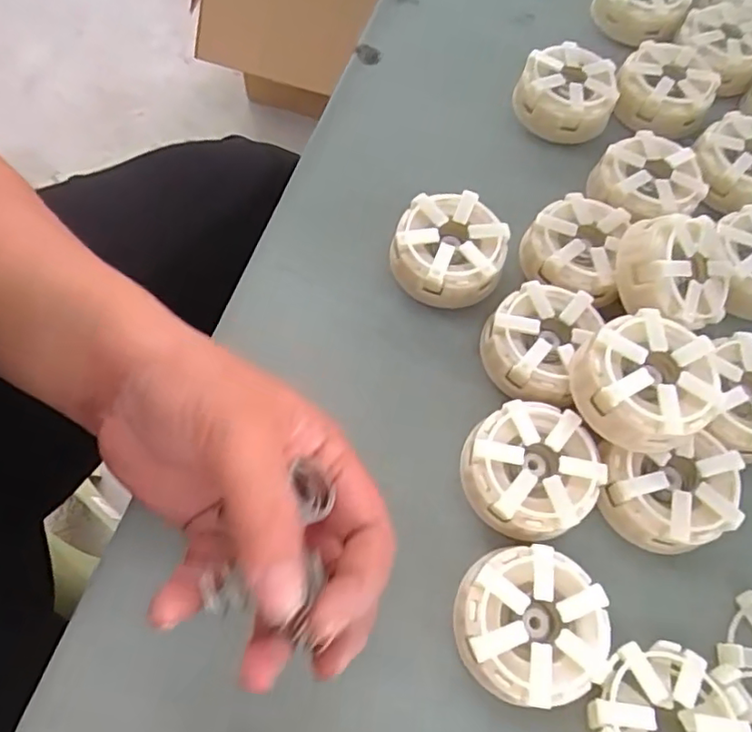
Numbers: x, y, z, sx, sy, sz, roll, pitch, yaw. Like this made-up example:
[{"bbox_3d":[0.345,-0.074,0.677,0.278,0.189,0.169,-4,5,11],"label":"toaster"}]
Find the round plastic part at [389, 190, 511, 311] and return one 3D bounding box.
[{"bbox_3d":[0.040,-0.063,0.325,0.059,0.033,0.055,1,65,-2],"label":"round plastic part"}]

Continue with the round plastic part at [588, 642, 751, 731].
[{"bbox_3d":[0.117,0.145,0.237,0.054,0.027,0.058,1,65,-2],"label":"round plastic part"}]

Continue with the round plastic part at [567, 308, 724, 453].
[{"bbox_3d":[0.123,0.008,0.270,0.058,0.030,0.058,1,67,-2],"label":"round plastic part"}]

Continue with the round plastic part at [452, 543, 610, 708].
[{"bbox_3d":[0.066,0.111,0.252,0.061,0.030,0.059,1,65,-2],"label":"round plastic part"}]

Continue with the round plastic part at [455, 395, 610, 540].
[{"bbox_3d":[0.073,0.051,0.281,0.060,0.032,0.059,1,65,-2],"label":"round plastic part"}]

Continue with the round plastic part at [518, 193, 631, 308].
[{"bbox_3d":[0.109,-0.067,0.325,0.052,0.022,0.055,12,65,4],"label":"round plastic part"}]

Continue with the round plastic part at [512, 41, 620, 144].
[{"bbox_3d":[0.124,-0.178,0.383,0.061,0.034,0.061,1,65,-2],"label":"round plastic part"}]

